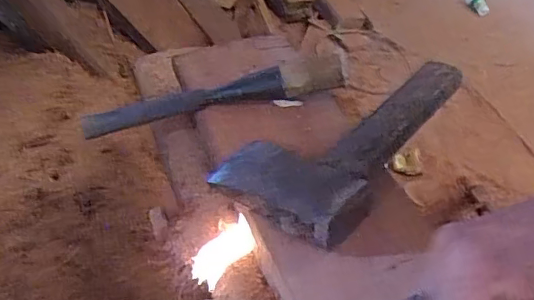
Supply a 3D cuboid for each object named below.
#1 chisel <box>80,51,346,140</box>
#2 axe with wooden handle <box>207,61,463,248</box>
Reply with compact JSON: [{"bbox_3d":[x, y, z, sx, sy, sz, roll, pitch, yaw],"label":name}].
[{"bbox_3d":[-0.050,-0.051,0.505,0.235,0.028,0.029,-13,45,0],"label":"chisel"},{"bbox_3d":[0.065,-0.020,0.470,0.121,0.035,0.230,28,49,23],"label":"axe with wooden handle"}]

